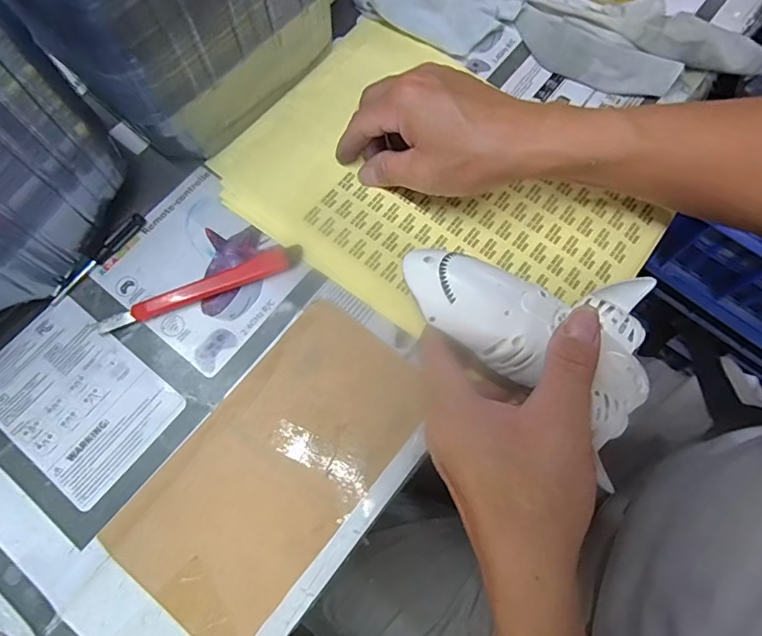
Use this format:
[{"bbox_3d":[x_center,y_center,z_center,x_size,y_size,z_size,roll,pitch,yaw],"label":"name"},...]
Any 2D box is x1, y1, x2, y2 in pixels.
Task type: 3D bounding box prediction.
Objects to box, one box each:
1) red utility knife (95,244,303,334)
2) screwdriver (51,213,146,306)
[{"bbox_3d":[-0.129,-0.022,0.356,0.149,0.007,0.017,-22,73,-7],"label":"red utility knife"},{"bbox_3d":[-0.208,-0.045,0.362,0.011,0.010,0.086,37,75,11],"label":"screwdriver"}]

